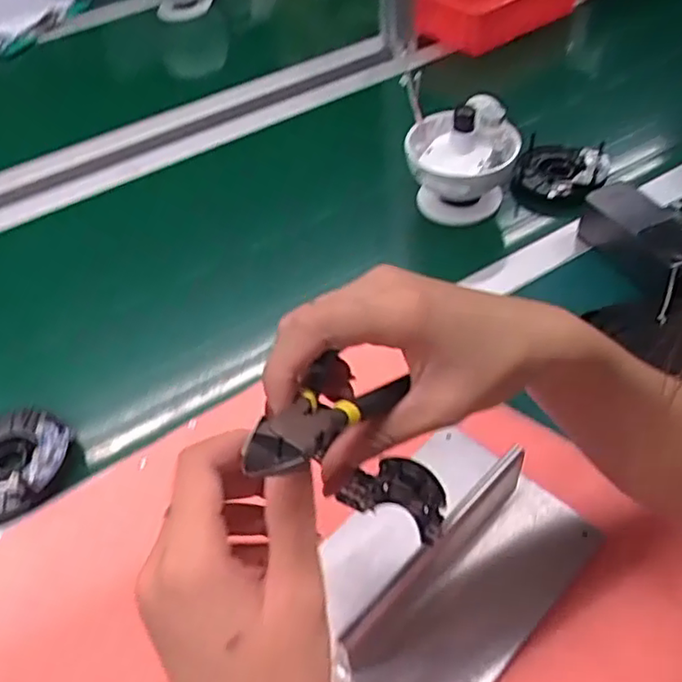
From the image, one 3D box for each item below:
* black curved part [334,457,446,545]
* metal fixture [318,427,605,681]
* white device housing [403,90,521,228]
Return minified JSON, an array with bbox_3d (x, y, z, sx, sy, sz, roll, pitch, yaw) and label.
[{"bbox_3d":[0.029,0.073,0.313,0.005,0.072,0.032,8,68,49],"label":"black curved part"},{"bbox_3d":[0.070,0.146,0.428,0.193,0.057,0.122,-39,56,-24],"label":"metal fixture"},{"bbox_3d":[0.136,-0.196,0.730,0.121,0.119,0.100,2,50,8],"label":"white device housing"}]

